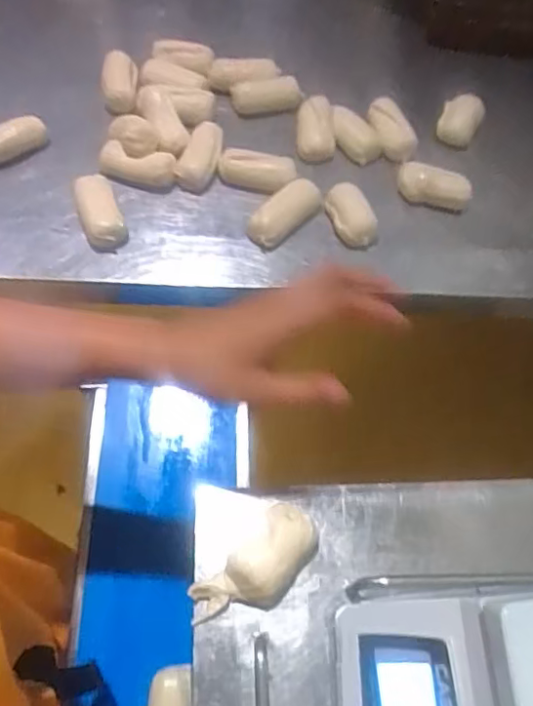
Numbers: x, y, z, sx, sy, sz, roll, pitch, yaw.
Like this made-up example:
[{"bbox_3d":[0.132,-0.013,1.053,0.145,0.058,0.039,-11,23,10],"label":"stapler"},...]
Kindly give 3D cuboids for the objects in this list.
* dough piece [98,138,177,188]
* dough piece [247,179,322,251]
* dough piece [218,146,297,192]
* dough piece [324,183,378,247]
[{"bbox_3d":[-0.156,-0.223,0.661,0.099,0.032,0.037,21,63,7],"label":"dough piece"},{"bbox_3d":[0.020,-0.158,0.634,0.043,0.032,0.094,40,66,20],"label":"dough piece"},{"bbox_3d":[-0.012,-0.215,0.666,0.090,0.031,0.046,12,62,2],"label":"dough piece"},{"bbox_3d":[0.094,-0.159,0.640,0.046,0.036,0.074,-27,68,-17],"label":"dough piece"}]

